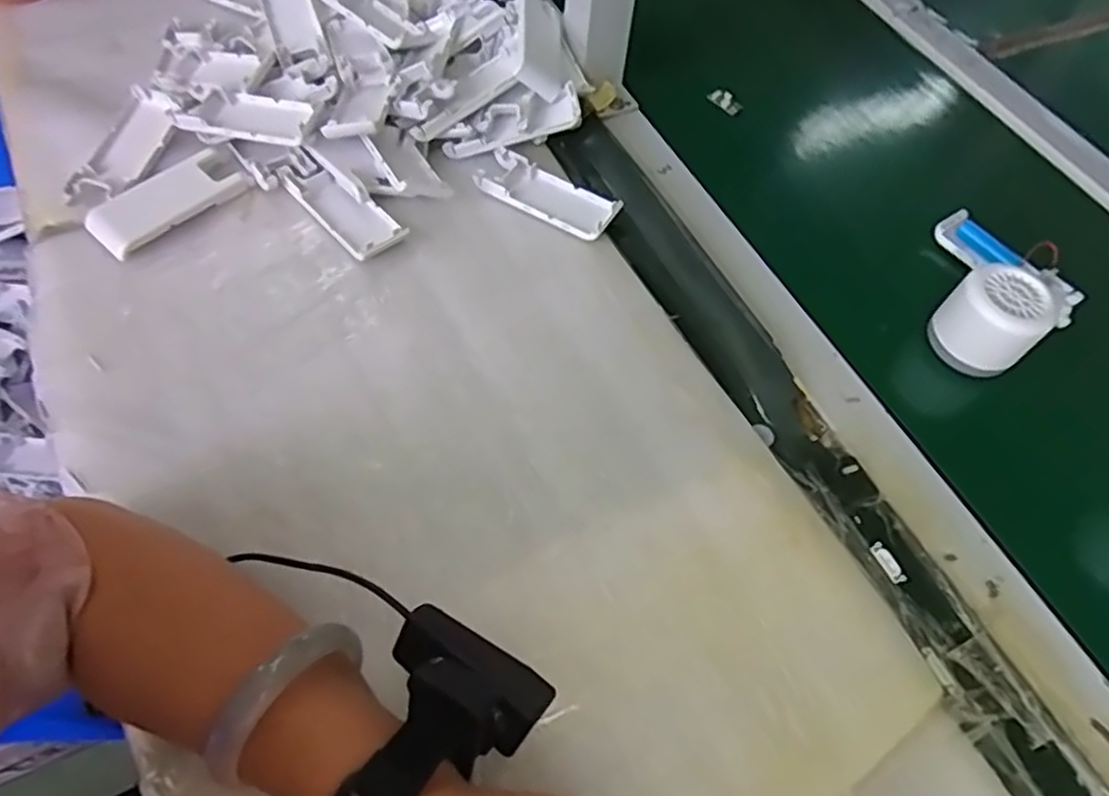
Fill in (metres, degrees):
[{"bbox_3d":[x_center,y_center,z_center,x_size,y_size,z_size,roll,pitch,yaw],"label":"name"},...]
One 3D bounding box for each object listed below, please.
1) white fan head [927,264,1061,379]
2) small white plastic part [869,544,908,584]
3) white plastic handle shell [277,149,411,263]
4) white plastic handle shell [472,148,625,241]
[{"bbox_3d":[0.287,-0.052,0.467,0.052,0.050,0.060,-31,65,-22],"label":"white fan head"},{"bbox_3d":[0.188,0.093,0.399,0.010,0.004,0.023,-22,62,-18],"label":"small white plastic part"},{"bbox_3d":[-0.150,-0.133,0.496,0.104,0.019,0.039,40,63,19],"label":"white plastic handle shell"},{"bbox_3d":[-0.006,-0.147,0.517,0.105,0.013,0.045,25,59,11],"label":"white plastic handle shell"}]

